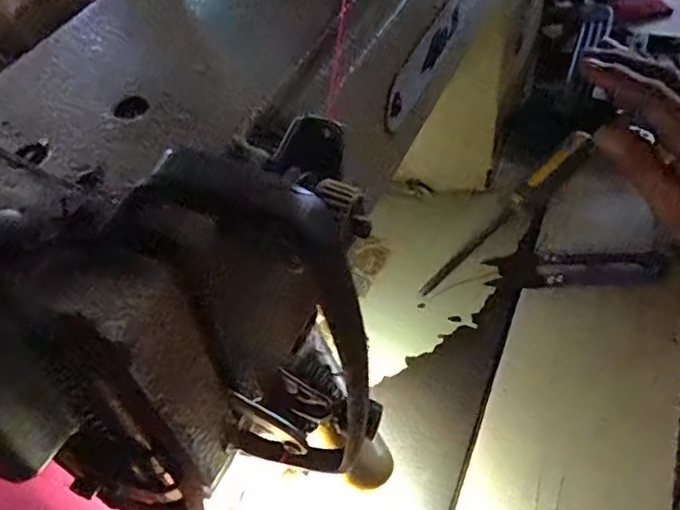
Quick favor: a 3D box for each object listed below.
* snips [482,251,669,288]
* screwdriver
[{"bbox_3d":[0.143,0.007,0.367,0.104,0.008,0.020,-3,50,0],"label":"snips"},{"bbox_3d":[0.107,-0.025,0.384,0.148,0.013,0.018,-42,58,-9],"label":"screwdriver"}]

